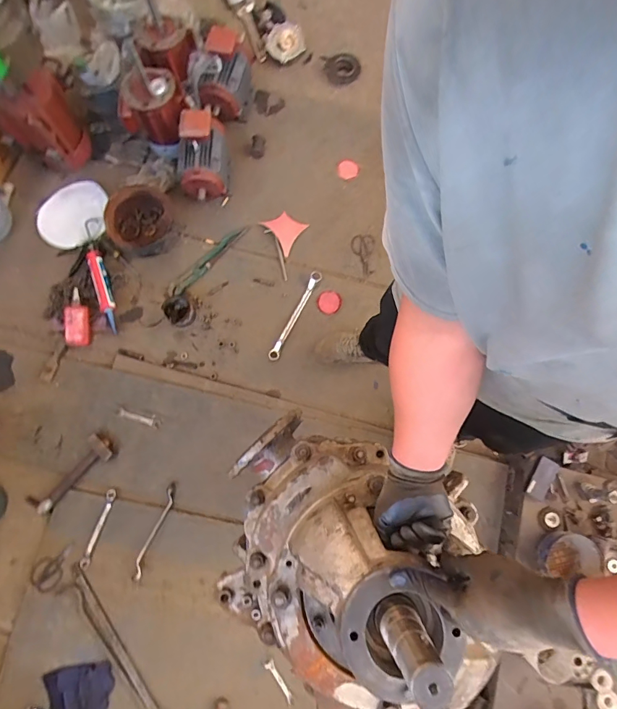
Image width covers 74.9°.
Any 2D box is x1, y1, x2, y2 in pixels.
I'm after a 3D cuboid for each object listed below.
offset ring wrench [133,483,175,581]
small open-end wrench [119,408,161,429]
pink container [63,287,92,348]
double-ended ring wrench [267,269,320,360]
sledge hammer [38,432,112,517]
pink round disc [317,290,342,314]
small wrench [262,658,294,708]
[{"bbox_3d":[-0.514,0.591,1.343,0.038,0.020,0.316,20,78,3],"label":"offset ring wrench"},{"bbox_3d":[-0.598,0.221,1.432,0.151,0.012,0.039,18,77,3],"label":"small open-end wrench"},{"bbox_3d":[-0.848,-0.139,1.478,0.089,0.053,0.216,-7,78,-1],"label":"pink container"},{"bbox_3d":[-0.049,-0.153,1.521,0.039,0.020,0.383,27,78,5],"label":"double-ended ring wrench"},{"bbox_3d":[-0.810,0.404,1.364,0.326,0.064,0.105,-39,81,-9],"label":"sledge hammer"},{"bbox_3d":[0.080,-0.201,1.533,0.093,0.008,0.088,0,77,-1],"label":"pink round disc"},{"bbox_3d":[-0.094,1.040,1.280,0.035,0.013,0.146,-34,80,-8],"label":"small wrench"}]

